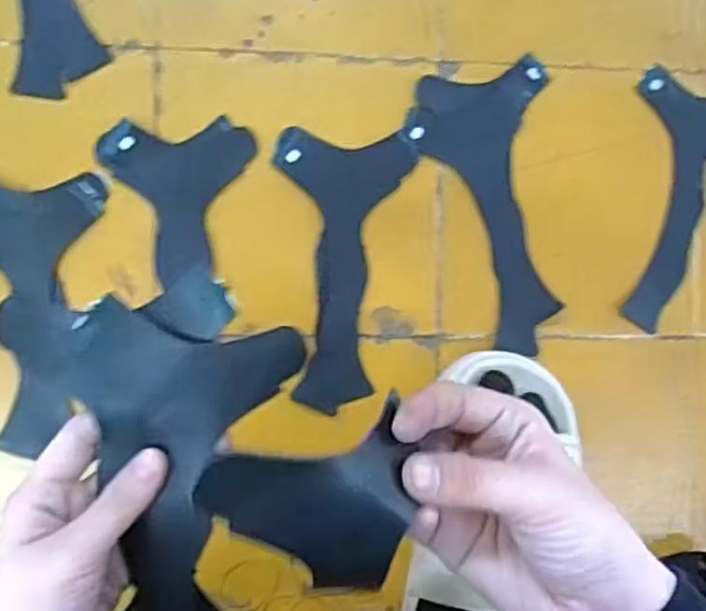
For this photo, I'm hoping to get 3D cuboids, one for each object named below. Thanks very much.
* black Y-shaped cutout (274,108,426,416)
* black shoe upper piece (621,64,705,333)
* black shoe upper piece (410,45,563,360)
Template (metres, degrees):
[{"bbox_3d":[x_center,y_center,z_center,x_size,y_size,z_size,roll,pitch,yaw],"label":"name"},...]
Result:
[{"bbox_3d":[-0.017,-0.036,0.512,0.096,0.007,0.212,12,88,-7],"label":"black Y-shaped cutout"},{"bbox_3d":[0.239,-0.077,0.533,0.087,0.010,0.187,16,88,-6],"label":"black shoe upper piece"},{"bbox_3d":[0.112,-0.072,0.521,0.102,0.008,0.204,-16,91,-7],"label":"black shoe upper piece"}]

